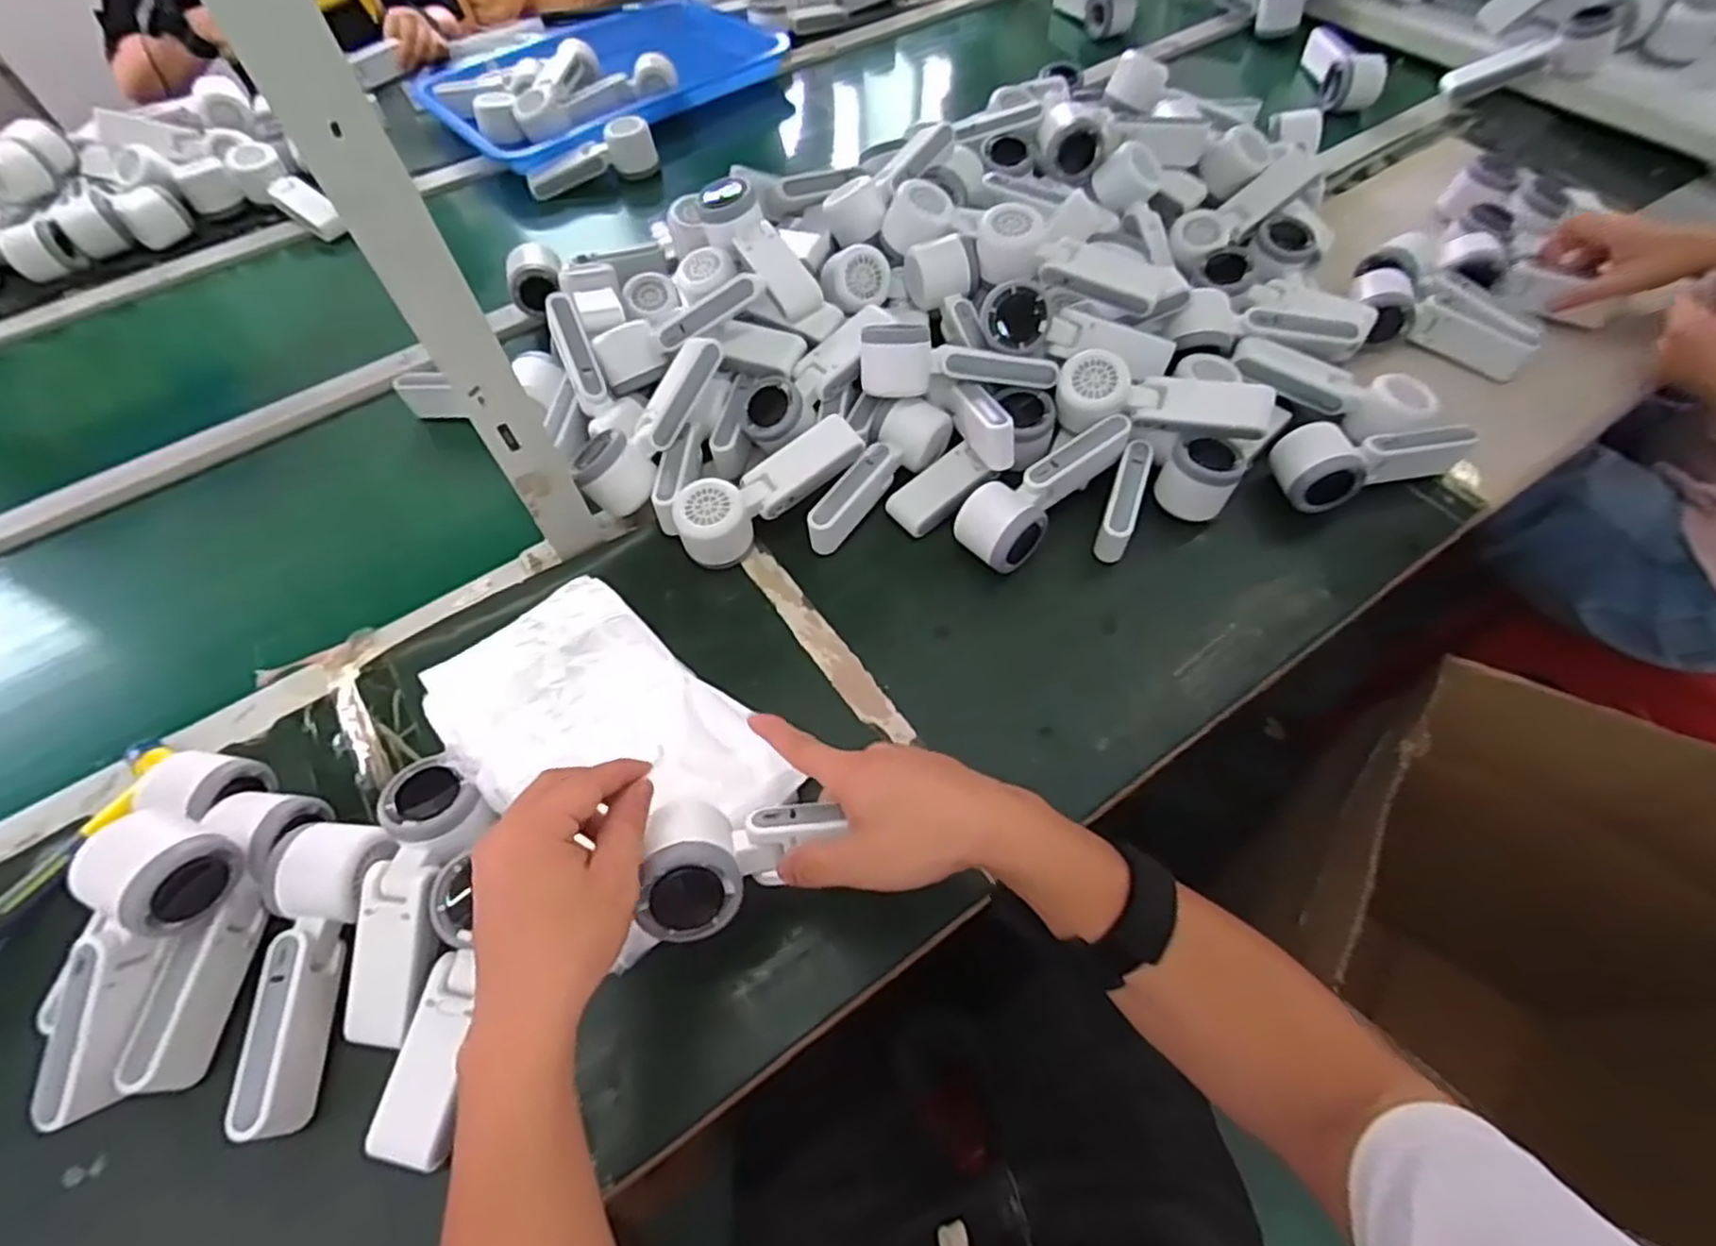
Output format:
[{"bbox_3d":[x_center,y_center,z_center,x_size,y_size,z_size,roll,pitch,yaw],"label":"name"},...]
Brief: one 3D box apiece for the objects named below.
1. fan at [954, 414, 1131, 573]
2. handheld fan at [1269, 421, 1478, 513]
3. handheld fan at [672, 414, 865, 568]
[{"bbox_3d":[0.152,-0.111,0.611,0.164,0.067,0.060,-36,64,-18],"label":"fan"},{"bbox_3d":[0.430,-0.137,0.630,0.150,0.063,0.062,-14,60,-6],"label":"handheld fan"},{"bbox_3d":[-0.075,-0.110,0.621,0.163,0.057,0.056,-36,64,-18],"label":"handheld fan"}]

